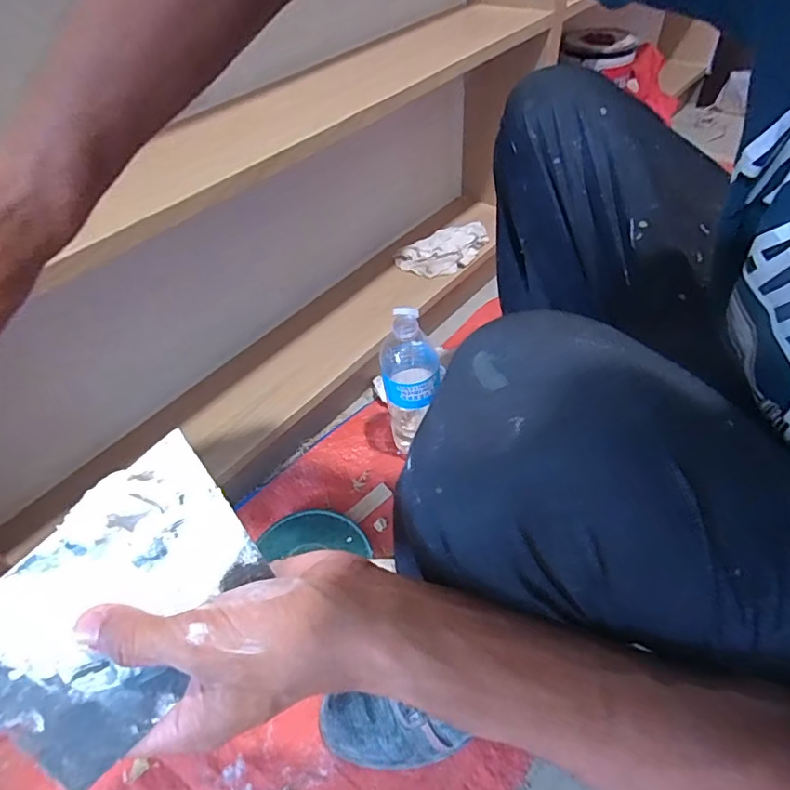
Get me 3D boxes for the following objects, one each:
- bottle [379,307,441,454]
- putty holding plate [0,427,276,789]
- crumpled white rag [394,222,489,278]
[{"bbox_3d":[0.018,-0.029,0.720,0.069,0.227,0.092,-12,49,-5],"label":"bottle"},{"bbox_3d":[-0.123,0.096,0.229,0.137,0.011,0.092,-43,87,-7],"label":"putty holding plate"},{"bbox_3d":[0.096,-0.267,0.965,0.183,0.017,0.091,-26,71,-13],"label":"crumpled white rag"}]

